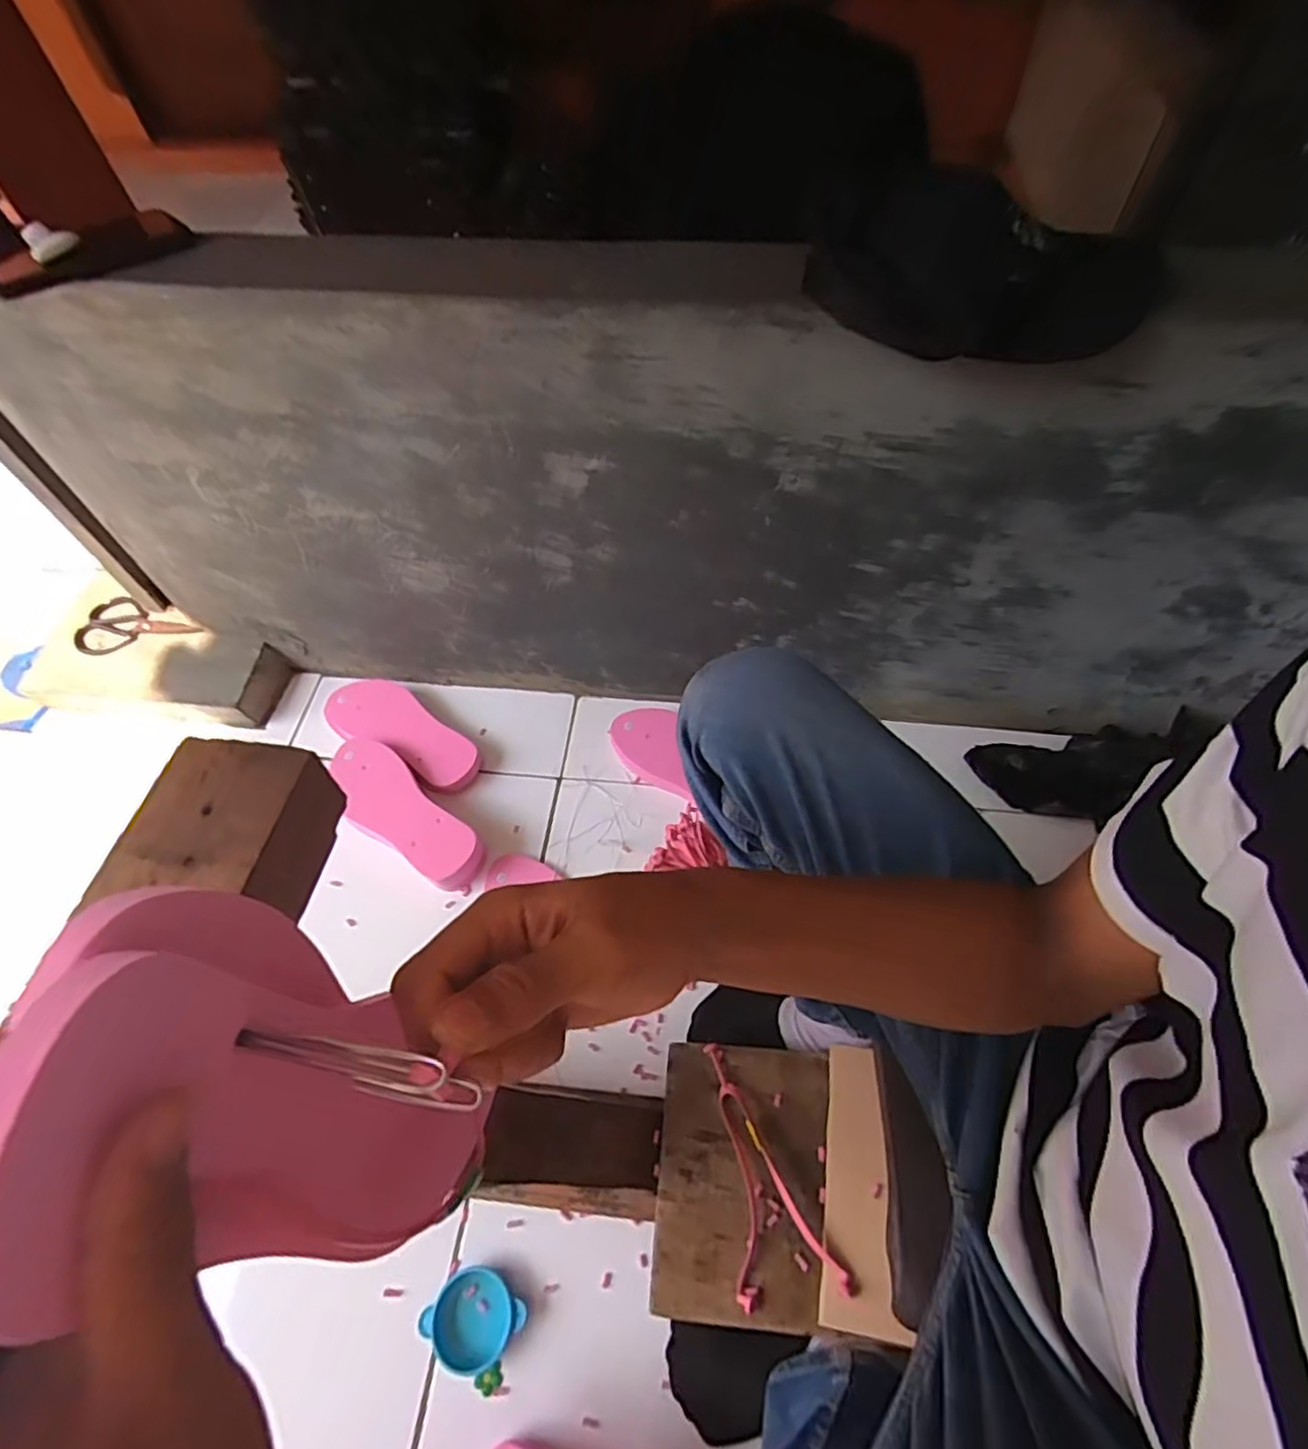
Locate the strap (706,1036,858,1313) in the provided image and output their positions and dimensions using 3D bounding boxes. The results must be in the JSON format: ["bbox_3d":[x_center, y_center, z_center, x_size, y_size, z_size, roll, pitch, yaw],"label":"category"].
[{"bbox_3d":[0.072,0.385,0.555,0.080,0.031,0.194,-27,60,-14],"label":"strap"}]

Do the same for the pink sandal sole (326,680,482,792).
[{"bbox_3d":[-0.351,0.010,0.929,0.246,0.040,0.098,26,63,18],"label":"pink sandal sole"}]

